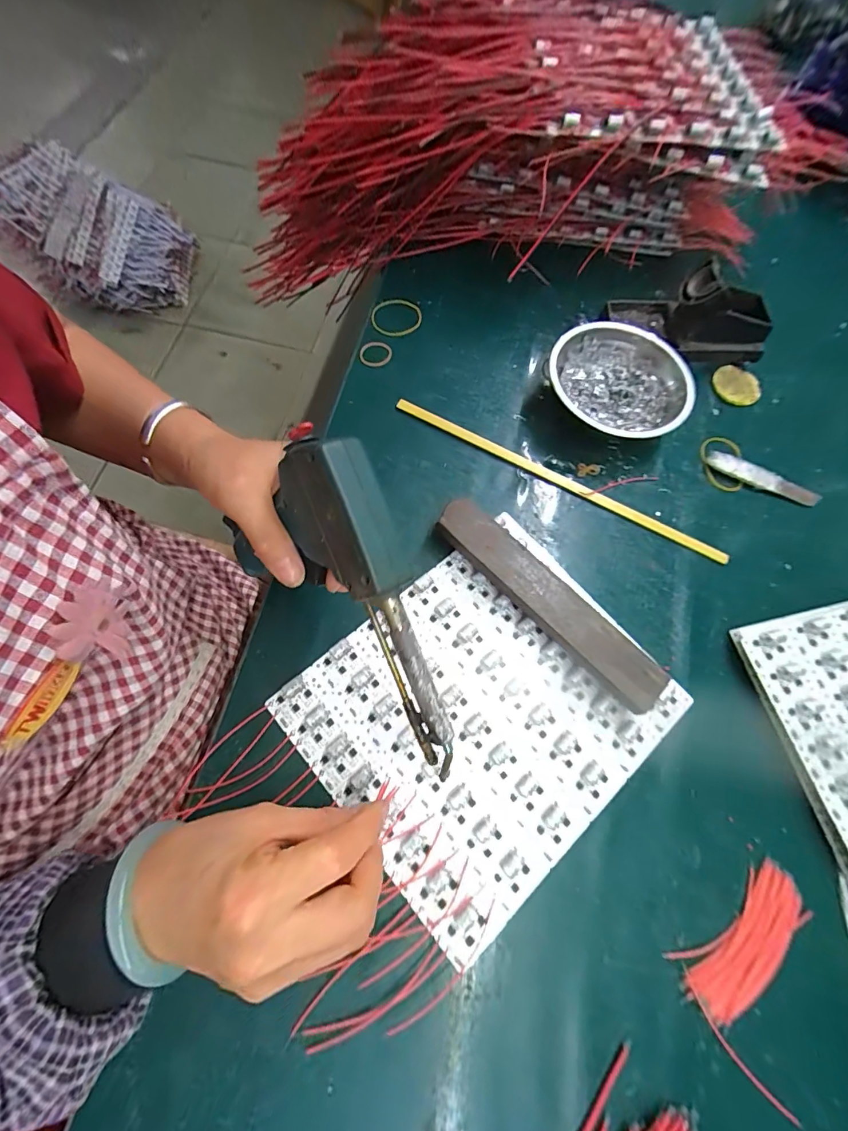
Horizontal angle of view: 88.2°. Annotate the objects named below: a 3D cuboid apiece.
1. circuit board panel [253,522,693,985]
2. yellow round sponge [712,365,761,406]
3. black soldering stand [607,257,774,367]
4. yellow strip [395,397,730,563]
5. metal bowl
[{"bbox_3d":[0.045,0.100,0.313,0.231,0.012,0.201,-39,77,-17],"label":"circuit board panel"},{"bbox_3d":[0.316,-0.182,0.443,0.047,0.006,0.043,1,68,-3],"label":"yellow round sponge"},{"bbox_3d":[0.269,-0.253,0.430,0.129,0.068,0.081,-1,69,-4],"label":"black soldering stand"},{"bbox_3d":[0.116,-0.079,0.385,0.311,0.010,0.012,27,69,7],"label":"yellow strip"},{"bbox_3d":[0.177,-0.164,0.404,0.125,0.041,0.122,1,68,-3],"label":"metal bowl"}]

